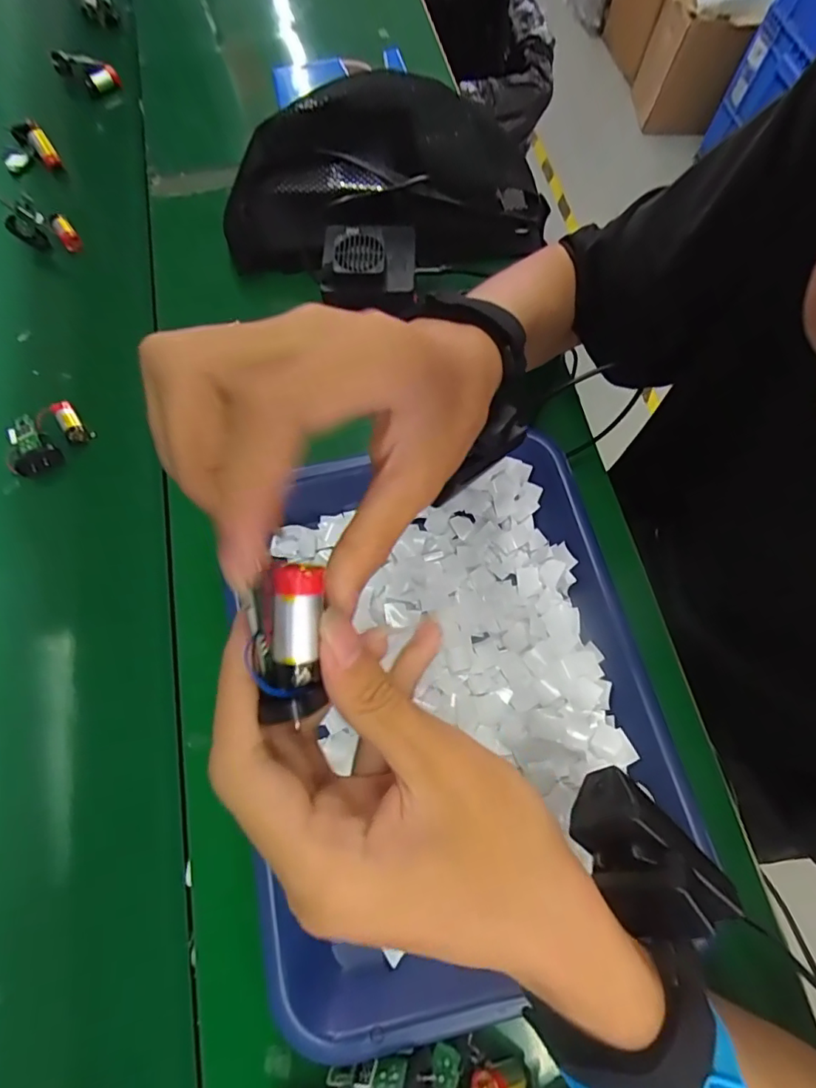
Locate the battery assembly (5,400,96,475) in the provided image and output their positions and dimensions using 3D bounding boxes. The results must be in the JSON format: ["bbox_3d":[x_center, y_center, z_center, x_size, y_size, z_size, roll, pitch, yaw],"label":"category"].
[{"bbox_3d":[-0.292,-0.085,0.412,0.045,0.026,0.063,42,73,12],"label":"battery assembly"}]

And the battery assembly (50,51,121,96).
[{"bbox_3d":[-0.339,-0.497,0.538,0.062,0.024,0.028,6,69,-16],"label":"battery assembly"}]

